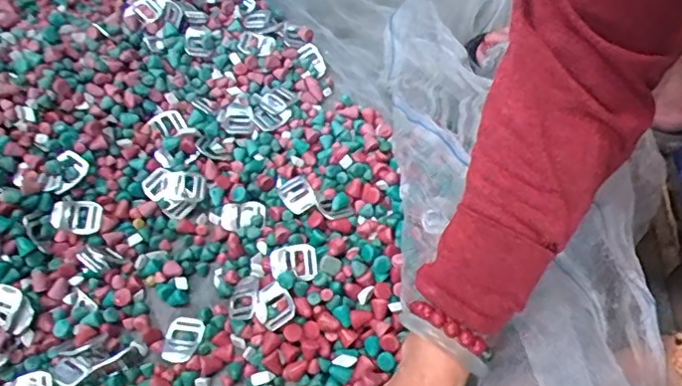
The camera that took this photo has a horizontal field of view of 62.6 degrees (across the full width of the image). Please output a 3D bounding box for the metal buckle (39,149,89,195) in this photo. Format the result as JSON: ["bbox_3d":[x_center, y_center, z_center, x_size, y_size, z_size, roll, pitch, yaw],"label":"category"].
[{"bbox_3d":[-0.244,-0.018,0.496,0.027,0.005,0.040,41,65,-20],"label":"metal buckle"}]

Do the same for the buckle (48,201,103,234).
[{"bbox_3d":[-0.232,0.022,0.492,0.041,0.004,0.027,3,78,-14],"label":"buckle"}]

